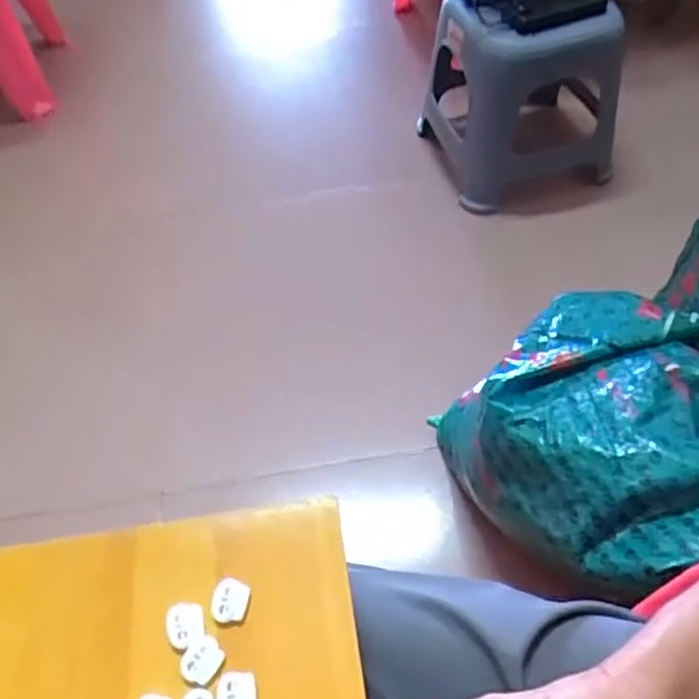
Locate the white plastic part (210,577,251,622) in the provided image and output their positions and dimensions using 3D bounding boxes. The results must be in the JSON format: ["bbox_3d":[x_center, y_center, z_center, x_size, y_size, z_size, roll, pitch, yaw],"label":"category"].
[{"bbox_3d":[-0.065,0.137,0.374,0.019,0.004,0.022,6,54,10],"label":"white plastic part"}]

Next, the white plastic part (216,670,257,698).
[{"bbox_3d":[-0.057,0.177,0.349,0.019,0.004,0.023,-10,53,-3],"label":"white plastic part"}]

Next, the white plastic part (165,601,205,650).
[{"bbox_3d":[-0.089,0.148,0.368,0.019,0.004,0.022,-21,54,-11],"label":"white plastic part"}]

